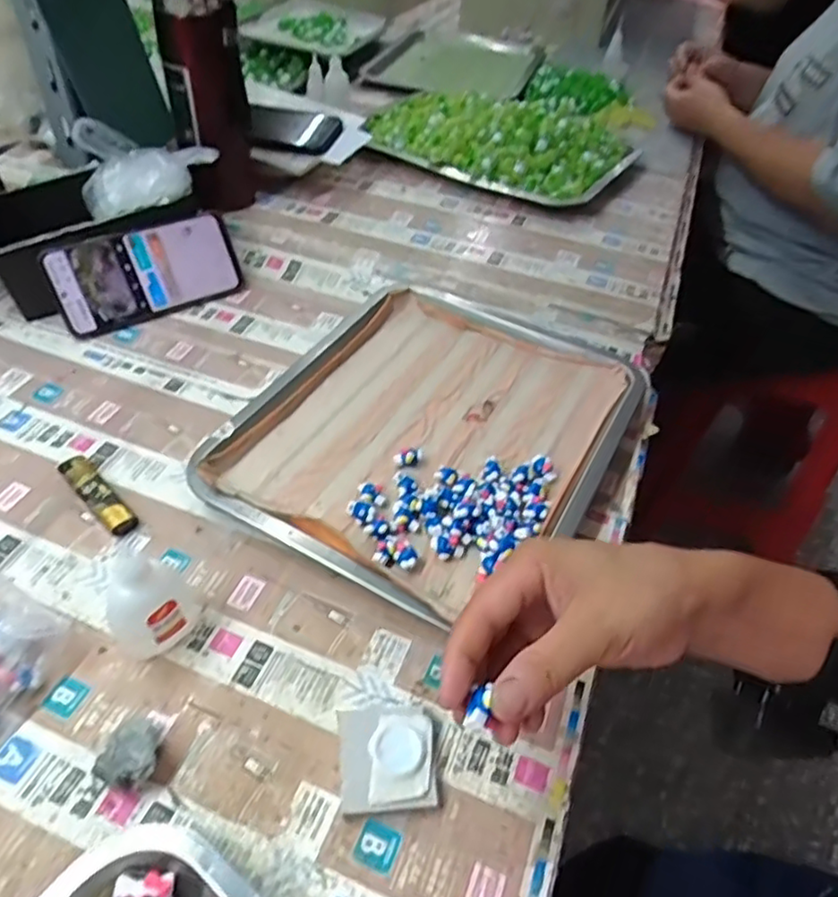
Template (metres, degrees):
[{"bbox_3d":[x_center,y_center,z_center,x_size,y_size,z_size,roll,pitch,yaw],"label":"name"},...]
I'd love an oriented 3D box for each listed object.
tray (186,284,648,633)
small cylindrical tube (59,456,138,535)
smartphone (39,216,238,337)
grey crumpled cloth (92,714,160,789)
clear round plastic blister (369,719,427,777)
[{"bbox_3d":[0.007,-0.016,0.513,0.267,0.025,0.302,26,50,17],"label":"tray"},{"bbox_3d":[-0.227,0.033,0.455,0.022,0.014,0.080,-34,59,-31],"label":"small cylindrical tube"},{"bbox_3d":[-0.252,-0.165,0.599,0.164,0.077,0.006,-25,23,-26],"label":"smartphone"},{"bbox_3d":[-0.147,0.157,0.331,0.027,0.020,0.036,6,47,0],"label":"grey crumpled cloth"},{"bbox_3d":[-0.011,0.157,0.339,0.029,0.005,0.027,3,47,-3],"label":"clear round plastic blister"}]

